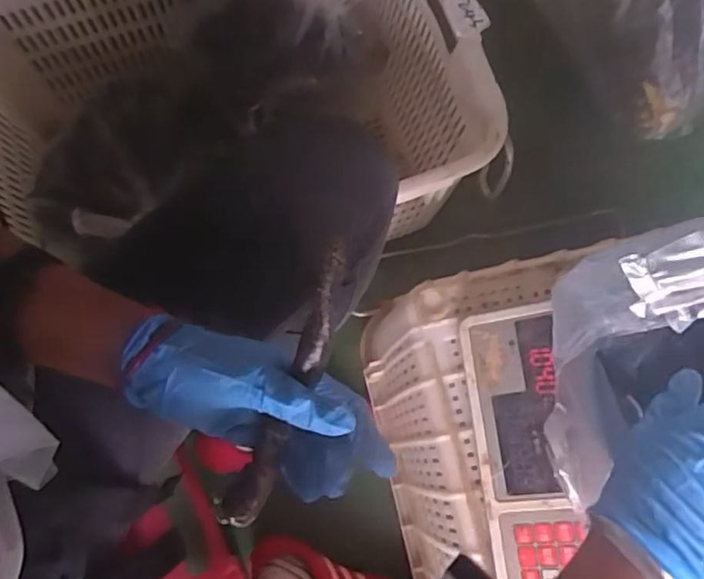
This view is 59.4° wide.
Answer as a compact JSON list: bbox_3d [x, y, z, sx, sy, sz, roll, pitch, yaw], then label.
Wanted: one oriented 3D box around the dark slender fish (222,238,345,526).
[{"bbox_3d":[-0.043,0.076,0.386,0.026,0.027,0.224,26,116,4],"label":"dark slender fish"}]

